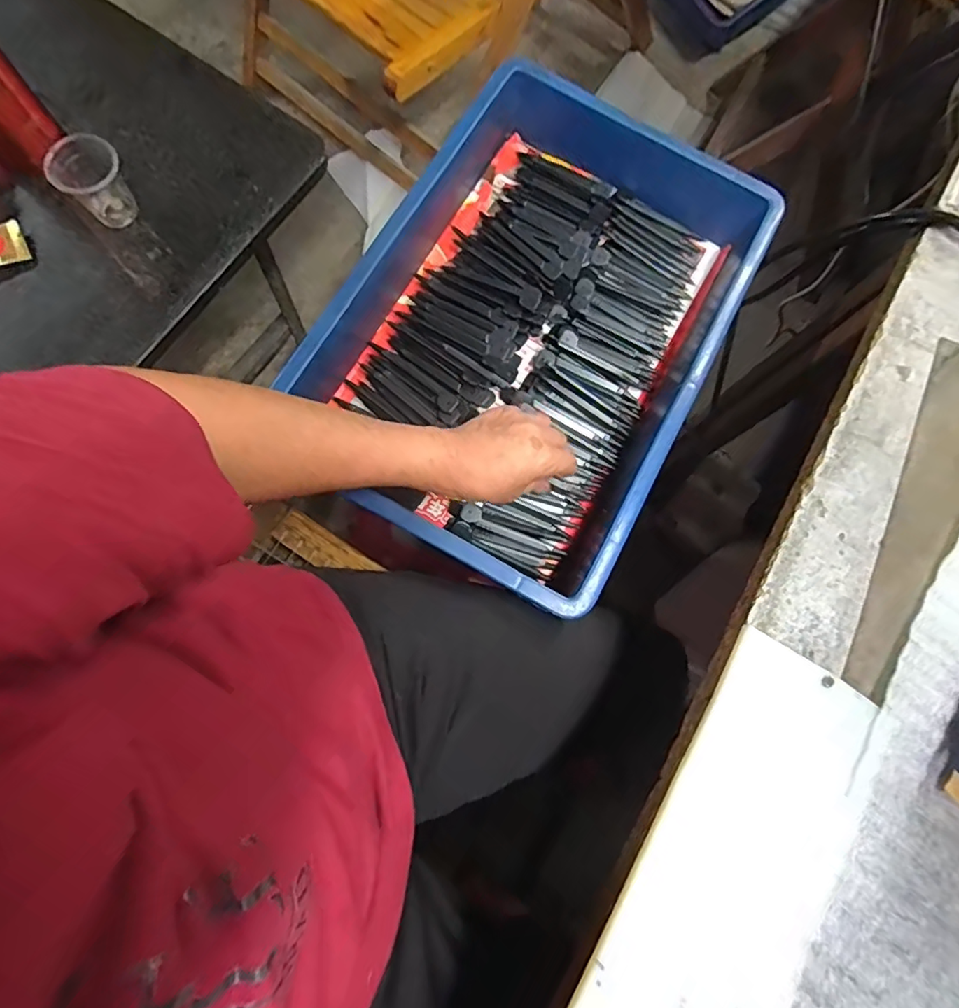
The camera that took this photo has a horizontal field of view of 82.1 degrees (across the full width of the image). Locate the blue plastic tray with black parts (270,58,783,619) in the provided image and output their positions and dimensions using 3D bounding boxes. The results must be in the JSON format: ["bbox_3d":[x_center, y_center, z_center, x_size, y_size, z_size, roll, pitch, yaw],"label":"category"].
[{"bbox_3d":[0.057,-0.166,0.486,0.284,0.095,0.424,27,75,8],"label":"blue plastic tray with black parts"}]

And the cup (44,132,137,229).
[{"bbox_3d":[-0.311,-0.260,0.448,0.052,0.052,0.048,1,78,-4],"label":"cup"}]

